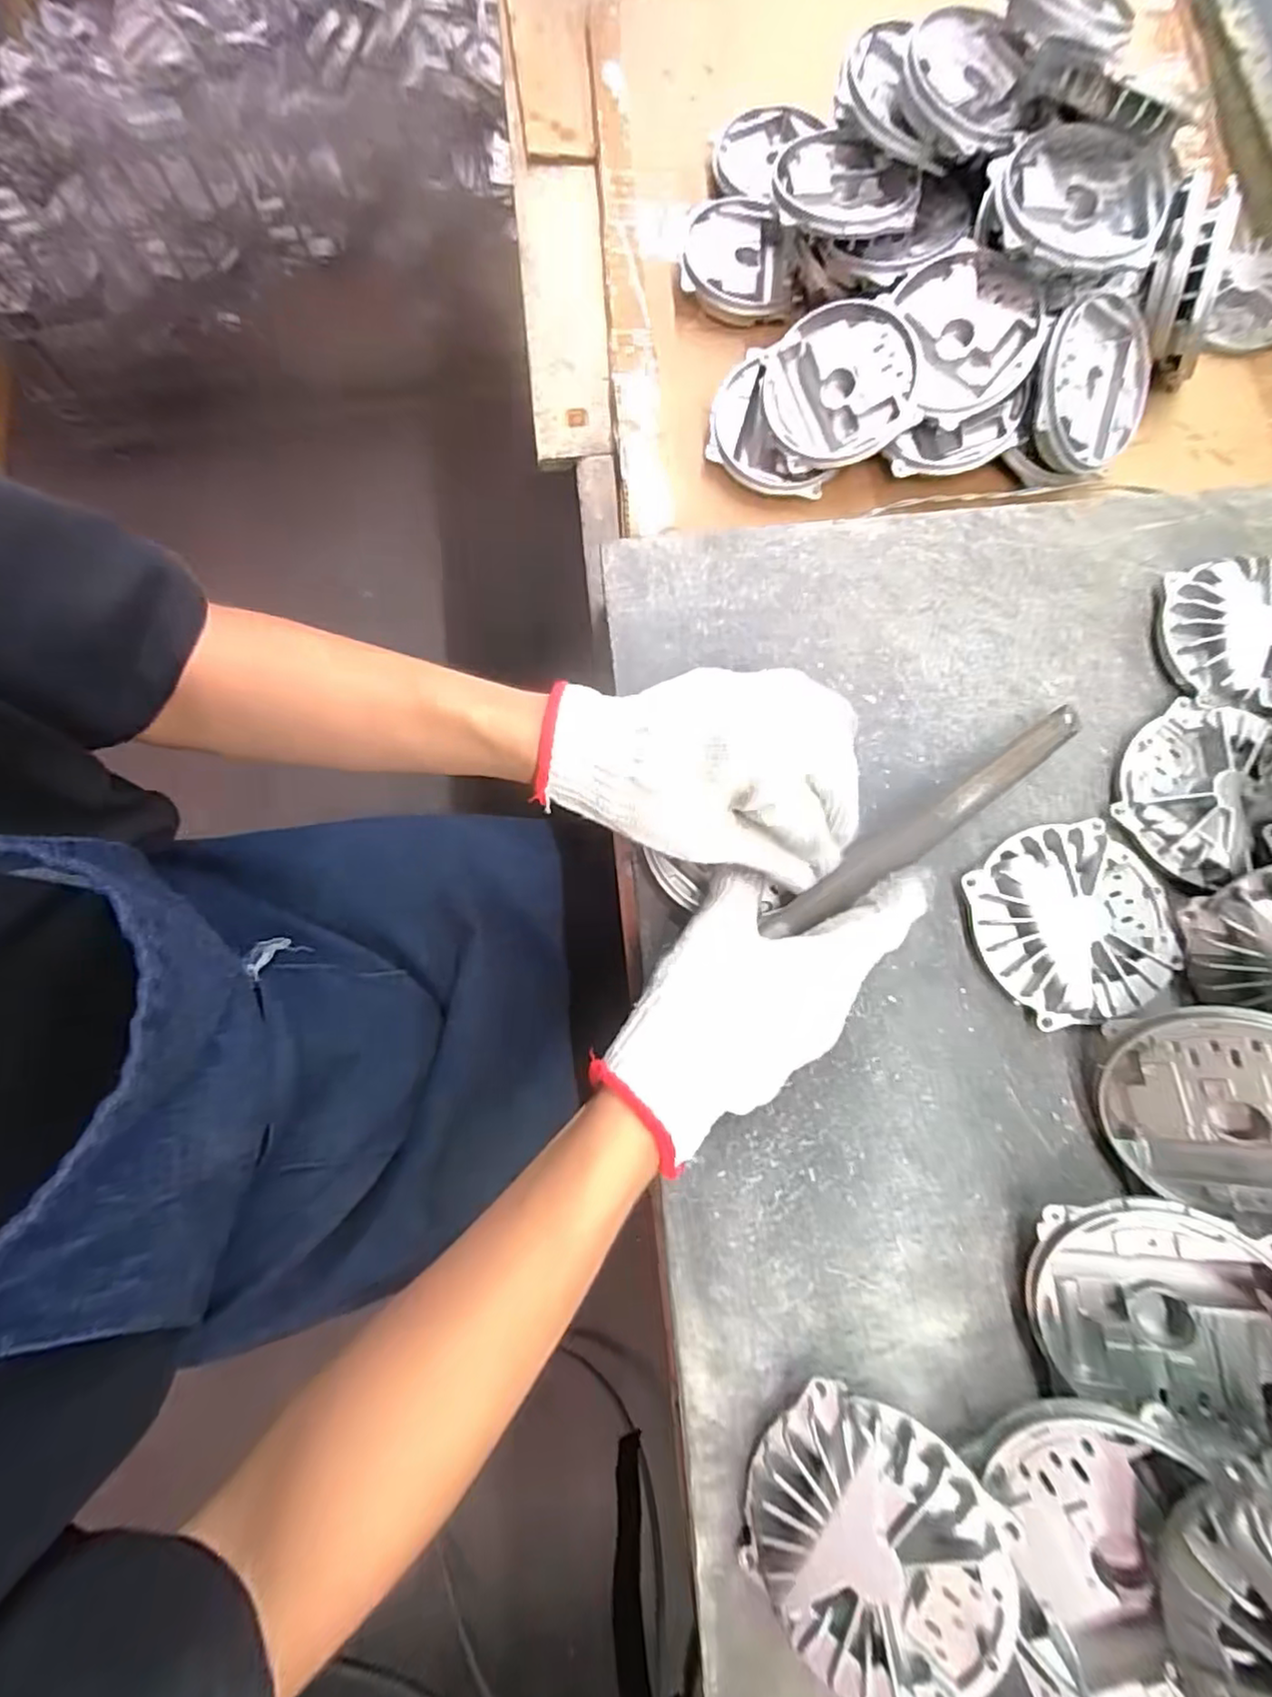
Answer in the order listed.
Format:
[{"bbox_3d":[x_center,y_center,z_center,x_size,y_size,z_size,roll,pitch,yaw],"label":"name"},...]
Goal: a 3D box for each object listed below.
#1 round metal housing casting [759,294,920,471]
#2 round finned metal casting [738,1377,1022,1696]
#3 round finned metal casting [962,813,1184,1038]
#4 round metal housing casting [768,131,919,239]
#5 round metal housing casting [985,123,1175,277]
[{"bbox_3d":[0.150,-0.337,0.475,0.107,0.025,0.107,1,95,17],"label":"round metal housing casting"},{"bbox_3d":[0.106,0.307,0.289,0.105,0.032,0.105,-5,76,18],"label":"round finned metal casting"},{"bbox_3d":[0.245,0.040,0.360,0.106,0.016,0.102,0,77,0],"label":"round finned metal casting"},{"bbox_3d":[0.155,-0.487,0.476,0.104,0.018,0.085,15,78,3],"label":"round metal housing casting"},{"bbox_3d":[0.291,-0.424,0.424,0.109,0.025,0.091,21,78,4],"label":"round metal housing casting"}]

